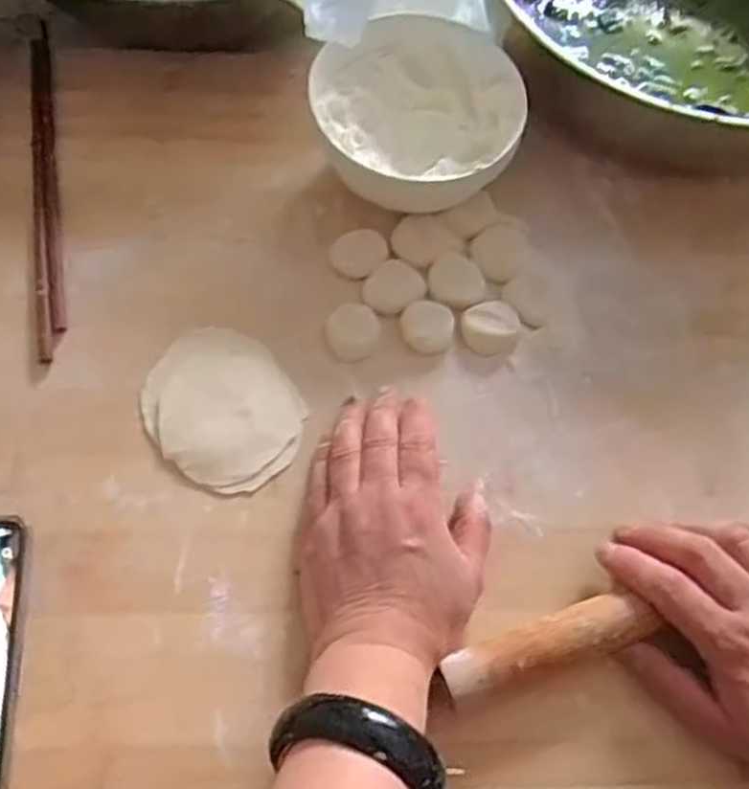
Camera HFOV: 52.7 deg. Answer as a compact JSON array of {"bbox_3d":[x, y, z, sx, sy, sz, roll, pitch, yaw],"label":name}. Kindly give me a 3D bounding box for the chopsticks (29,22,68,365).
[{"bbox_3d":[-0.208,-0.138,0.476,0.017,0.004,0.257,-10,67,-8],"label":"chopsticks"}]

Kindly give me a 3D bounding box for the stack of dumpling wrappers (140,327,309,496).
[{"bbox_3d":[-0.084,0.006,0.420,0.078,0.008,0.096,-33,72,-16],"label":"stack of dumpling wrappers"}]

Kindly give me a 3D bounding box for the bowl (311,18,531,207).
[{"bbox_3d":[0.032,-0.173,0.476,0.124,0.057,0.117,1,66,-3],"label":"bowl"}]

